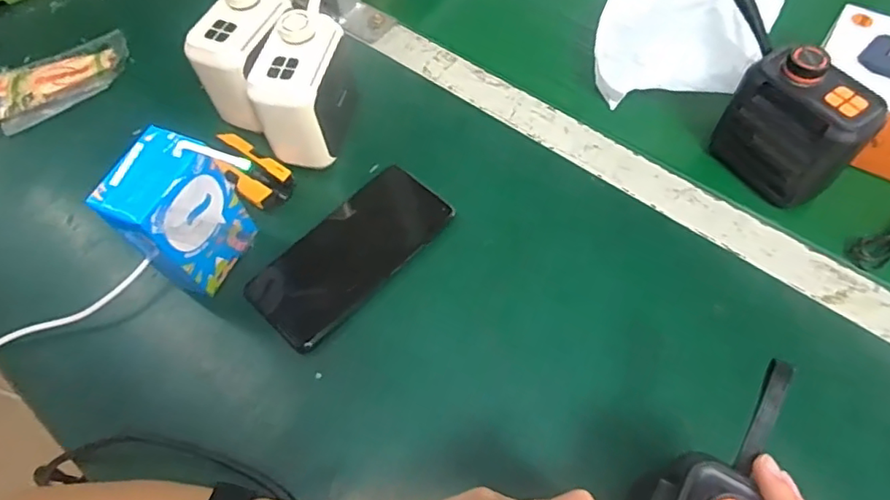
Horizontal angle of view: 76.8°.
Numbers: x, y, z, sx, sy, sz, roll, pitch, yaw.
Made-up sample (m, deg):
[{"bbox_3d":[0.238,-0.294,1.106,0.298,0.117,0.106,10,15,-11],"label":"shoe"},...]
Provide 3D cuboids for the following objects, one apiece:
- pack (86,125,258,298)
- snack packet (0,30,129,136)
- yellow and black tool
[{"bbox_3d":[-0.180,-0.021,0.380,0.048,0.103,0.074,23,64,15],"label":"pack"},{"bbox_3d":[-0.370,-0.158,0.529,0.147,0.018,0.077,-34,64,-15],"label":"snack packet"},{"bbox_3d":[-0.159,-0.063,0.453,0.078,0.017,0.038,33,67,19],"label":"yellow and black tool"}]

